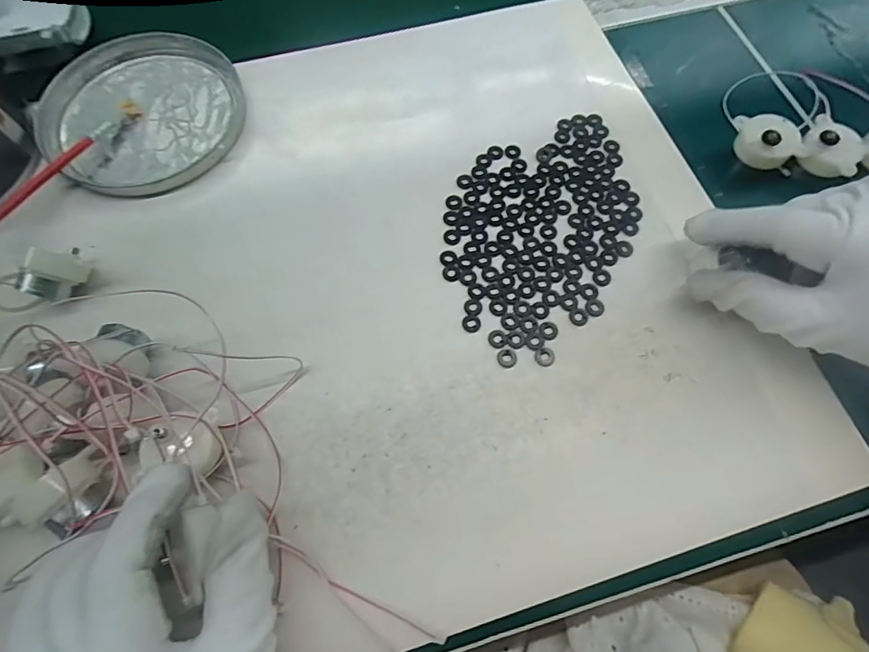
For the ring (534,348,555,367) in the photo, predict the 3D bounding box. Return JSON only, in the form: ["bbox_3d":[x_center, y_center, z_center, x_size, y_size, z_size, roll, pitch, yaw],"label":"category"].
[{"bbox_3d":[0.061,0.017,0.246,0.011,0.004,0.010,0,70,1],"label":"ring"}]

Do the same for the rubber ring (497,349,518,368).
[{"bbox_3d":[0.040,0.018,0.246,0.011,0.004,0.010,0,70,1],"label":"rubber ring"}]

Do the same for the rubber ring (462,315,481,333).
[{"bbox_3d":[0.021,-0.002,0.253,0.010,0.004,0.010,0,70,1],"label":"rubber ring"}]

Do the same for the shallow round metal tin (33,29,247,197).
[{"bbox_3d":[-0.198,-0.149,0.308,0.140,0.014,0.124,41,75,14],"label":"shallow round metal tin"}]

